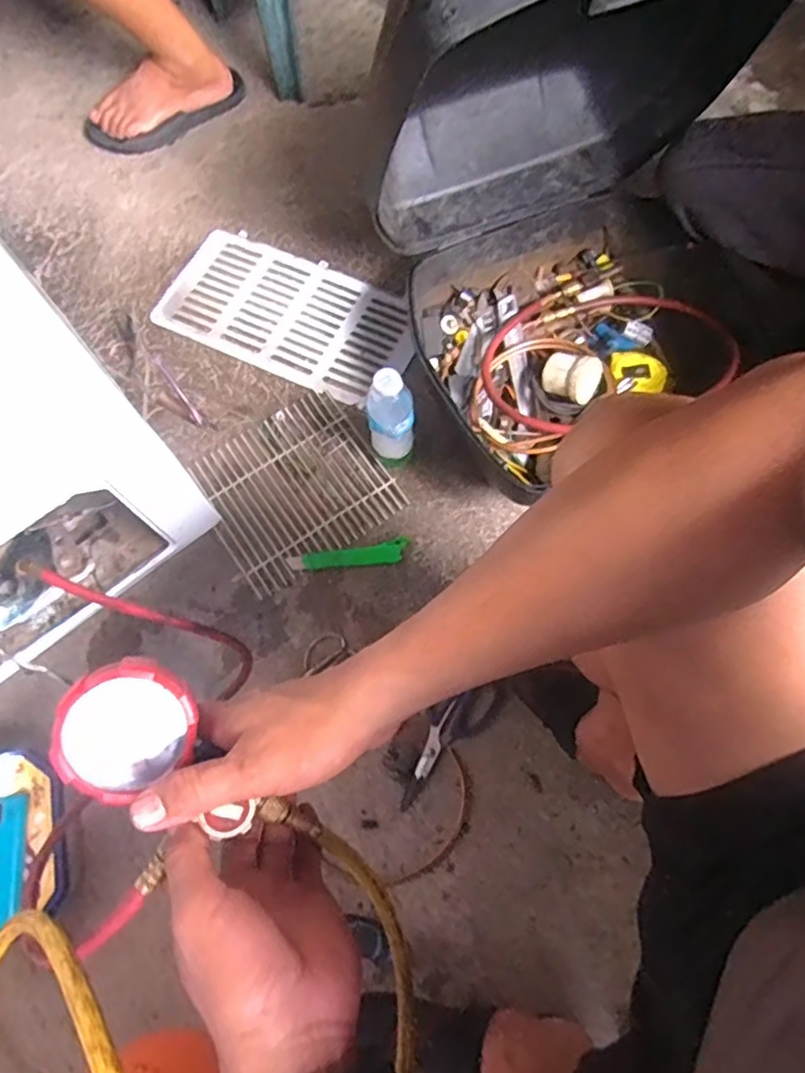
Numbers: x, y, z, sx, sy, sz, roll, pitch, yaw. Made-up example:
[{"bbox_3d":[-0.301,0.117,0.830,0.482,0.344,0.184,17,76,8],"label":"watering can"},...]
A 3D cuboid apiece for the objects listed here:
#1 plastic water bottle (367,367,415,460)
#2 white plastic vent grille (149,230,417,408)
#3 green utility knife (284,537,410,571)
[{"bbox_3d":[-0.013,-0.144,0.784,0.057,0.183,0.050,27,74,11],"label":"plastic water bottle"},{"bbox_3d":[-0.169,-0.343,0.957,0.392,0.018,0.197,25,73,10],"label":"white plastic vent grille"},{"bbox_3d":[-0.070,0.028,0.813,0.156,0.014,0.031,-9,70,-1],"label":"green utility knife"}]

